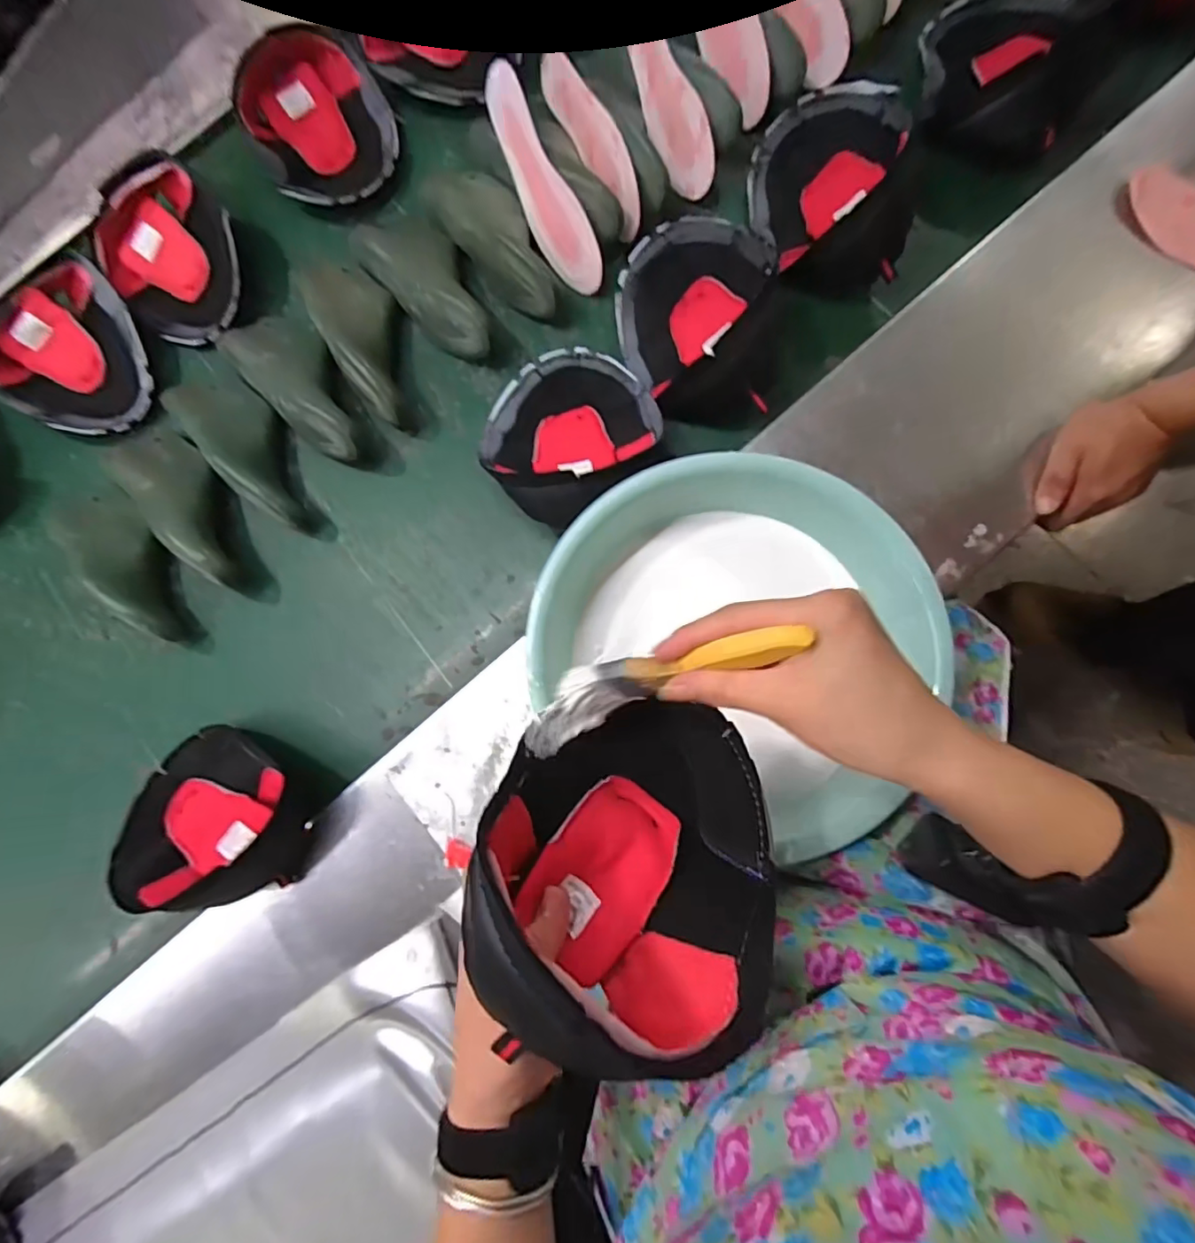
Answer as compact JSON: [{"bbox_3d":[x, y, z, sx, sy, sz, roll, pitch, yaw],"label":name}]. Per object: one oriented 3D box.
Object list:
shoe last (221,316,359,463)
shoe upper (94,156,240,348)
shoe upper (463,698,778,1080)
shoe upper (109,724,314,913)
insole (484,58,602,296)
[{"bbox_3d":[-0.330,-0.266,0.621,0.089,0.065,0.219,-40,81,2],"label":"shoe last"},{"bbox_3d":[-0.488,-0.419,0.660,0.160,0.066,0.186,-42,80,-3],"label":"shoe upper"},{"bbox_3d":[0.022,0.130,0.305,0.142,0.138,0.158,1,85,7],"label":"shoe upper"},{"bbox_3d":[-0.370,0.185,0.556,0.181,0.102,0.151,-1,81,5],"label":"shoe upper"},{"bbox_3d":[-0.061,-0.466,0.614,0.008,0.070,0.222,-39,107,-36],"label":"insole"}]

